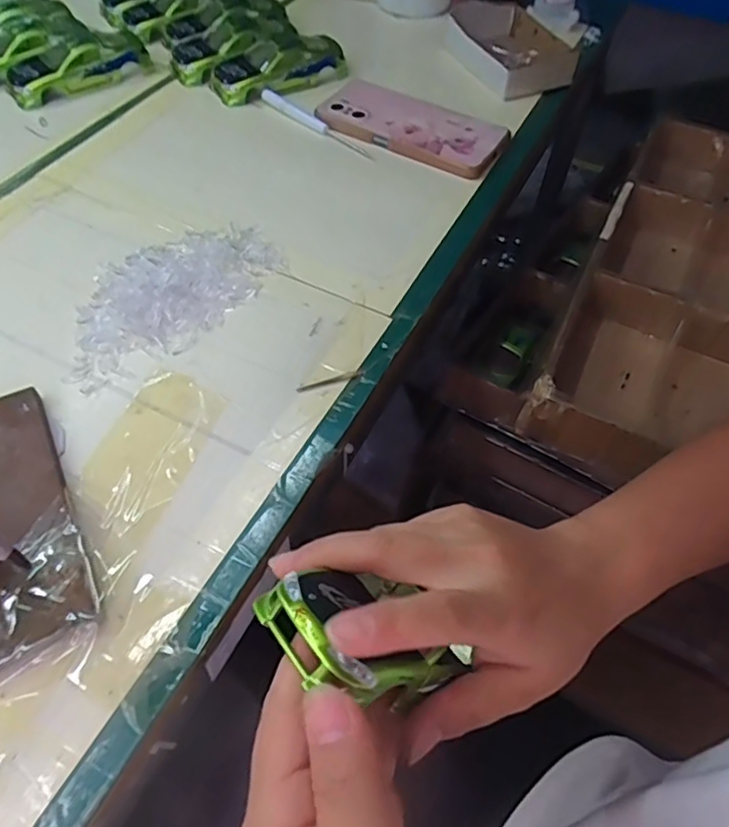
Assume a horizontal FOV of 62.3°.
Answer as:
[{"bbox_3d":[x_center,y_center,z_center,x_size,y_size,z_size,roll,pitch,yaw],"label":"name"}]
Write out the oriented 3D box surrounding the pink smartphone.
[{"bbox_3d":[0.041,-0.252,0.526,0.161,0.010,0.074,28,70,17],"label":"pink smartphone"}]

